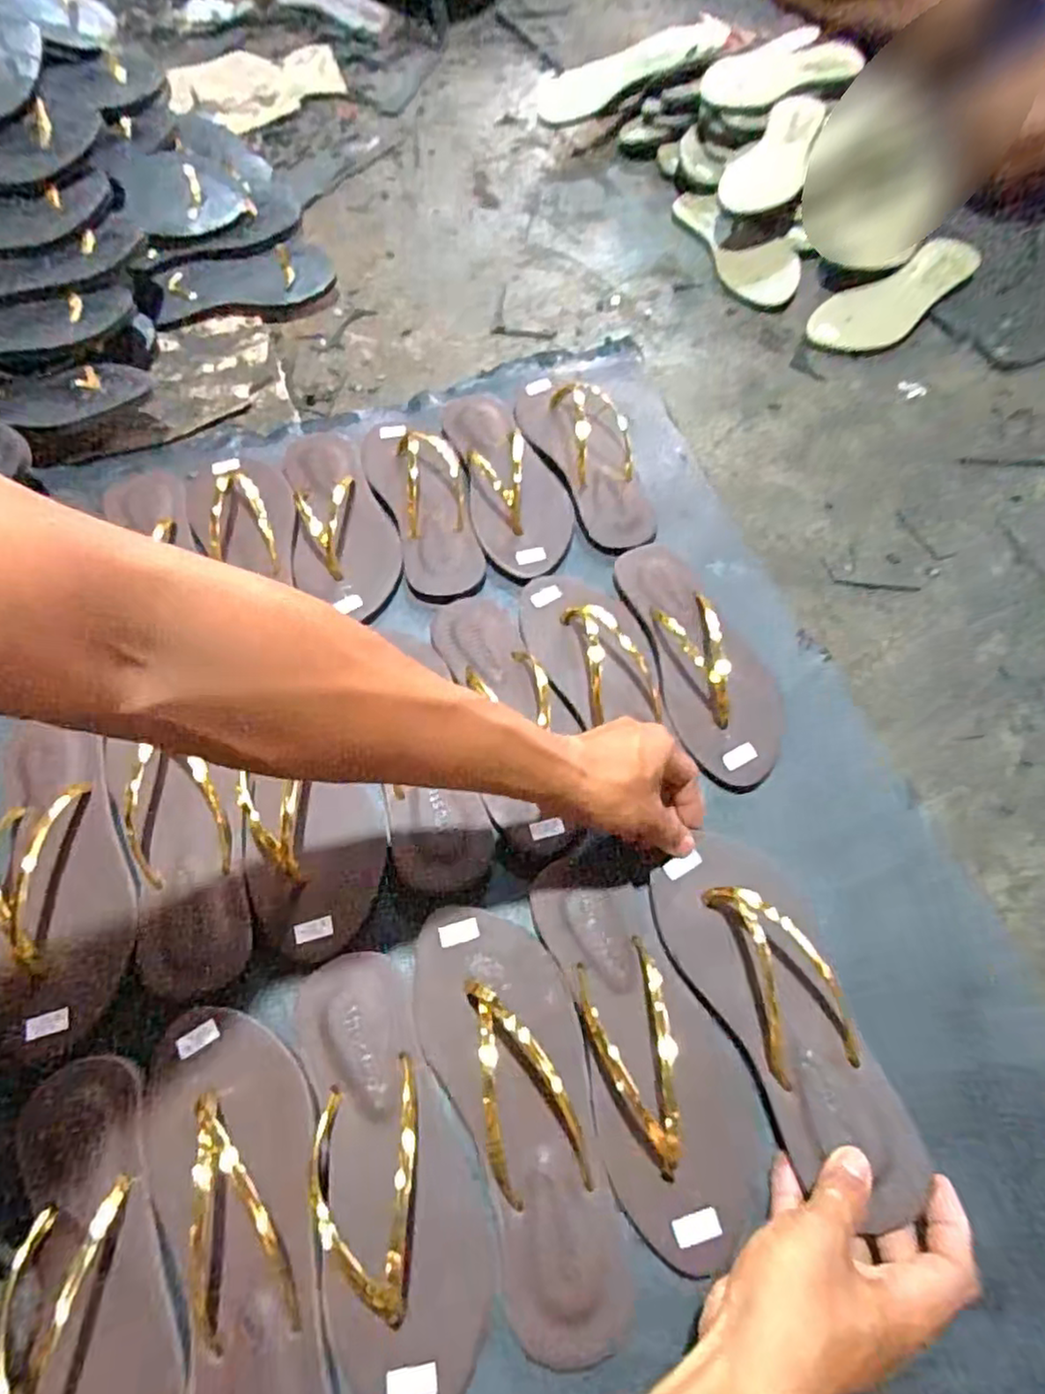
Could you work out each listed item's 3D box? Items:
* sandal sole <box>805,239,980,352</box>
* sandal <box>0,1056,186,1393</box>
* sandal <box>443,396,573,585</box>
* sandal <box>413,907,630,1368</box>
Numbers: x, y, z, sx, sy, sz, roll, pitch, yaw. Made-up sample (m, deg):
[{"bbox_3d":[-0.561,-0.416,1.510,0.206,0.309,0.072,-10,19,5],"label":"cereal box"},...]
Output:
[{"bbox_3d":[0.440,-0.465,0.775,0.242,0.009,0.081,-33,78,-10],"label":"sandal sole"},{"bbox_3d":[-0.231,0.318,0.358,0.084,0.027,0.217,-17,64,-6],"label":"sandal"},{"bbox_3d":[-0.013,-0.219,0.637,0.088,0.043,0.228,-15,64,-5],"label":"sandal"},{"bbox_3d":[-0.003,0.243,0.395,0.090,0.029,0.234,-16,64,-5],"label":"sandal"}]

